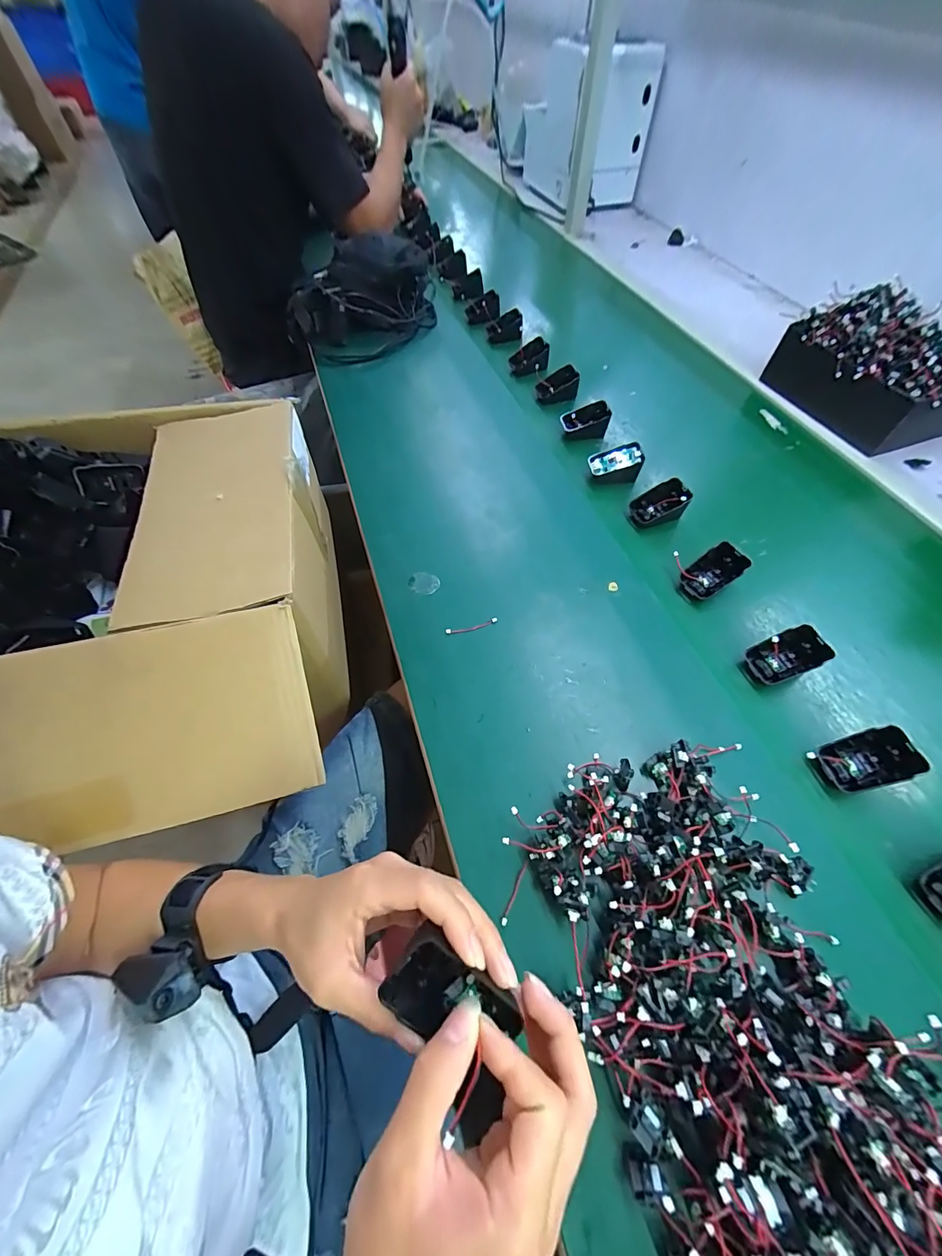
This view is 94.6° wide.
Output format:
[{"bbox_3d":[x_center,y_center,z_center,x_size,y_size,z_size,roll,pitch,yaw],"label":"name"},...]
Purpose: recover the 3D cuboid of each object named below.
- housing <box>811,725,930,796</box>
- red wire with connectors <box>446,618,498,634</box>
[{"bbox_3d":[0.345,0.117,0.380,0.066,0.042,0.043,-11,58,-6],"label":"housing"},{"bbox_3d":[0.001,-0.001,0.482,0.059,0.005,0.008,-12,58,-7],"label":"red wire with connectors"}]

